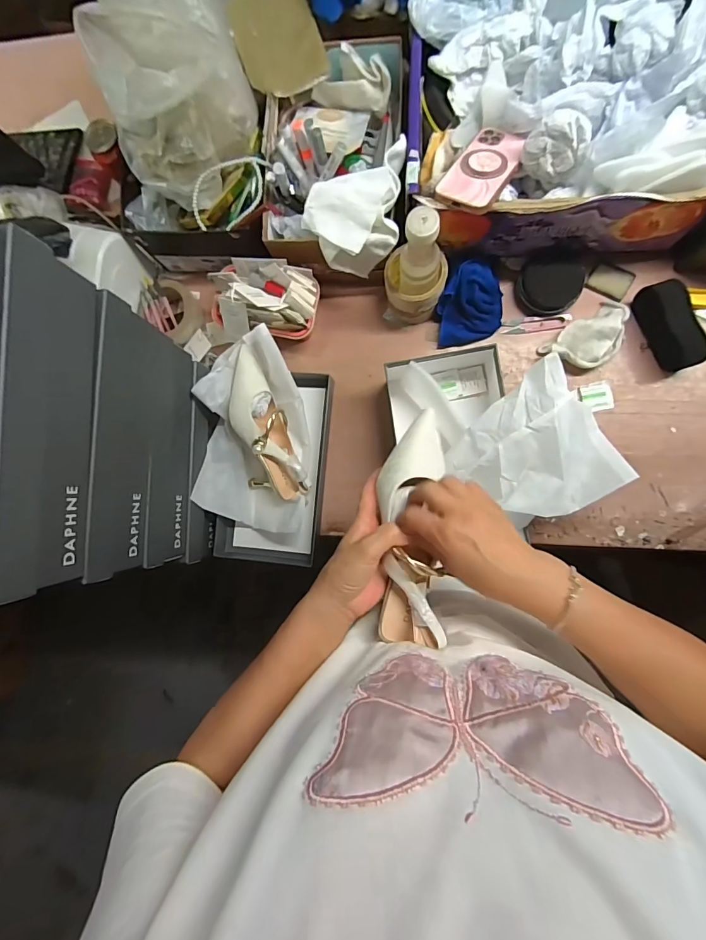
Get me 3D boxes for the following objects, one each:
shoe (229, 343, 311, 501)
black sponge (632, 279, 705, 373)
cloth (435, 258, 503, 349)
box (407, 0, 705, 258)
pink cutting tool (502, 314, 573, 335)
[{"bbox_3d":[-0.147,-0.063,0.639,0.089,0.073,0.231,-20,85,6],"label":"shoe"},{"bbox_3d":[0.453,-0.206,0.583,0.033,0.070,0.126,-23,85,6],"label":"black sponge"},{"bbox_3d":[0.179,-0.258,0.619,0.104,0.054,0.110,-8,87,7],"label":"cloth"},{"bbox_3d":[0.265,-0.473,0.527,0.373,0.183,0.309,-4,87,7],"label":"box"},{"bbox_3d":[0.285,-0.228,0.634,0.098,0.009,0.027,-5,87,7],"label":"pink cutting tool"}]

